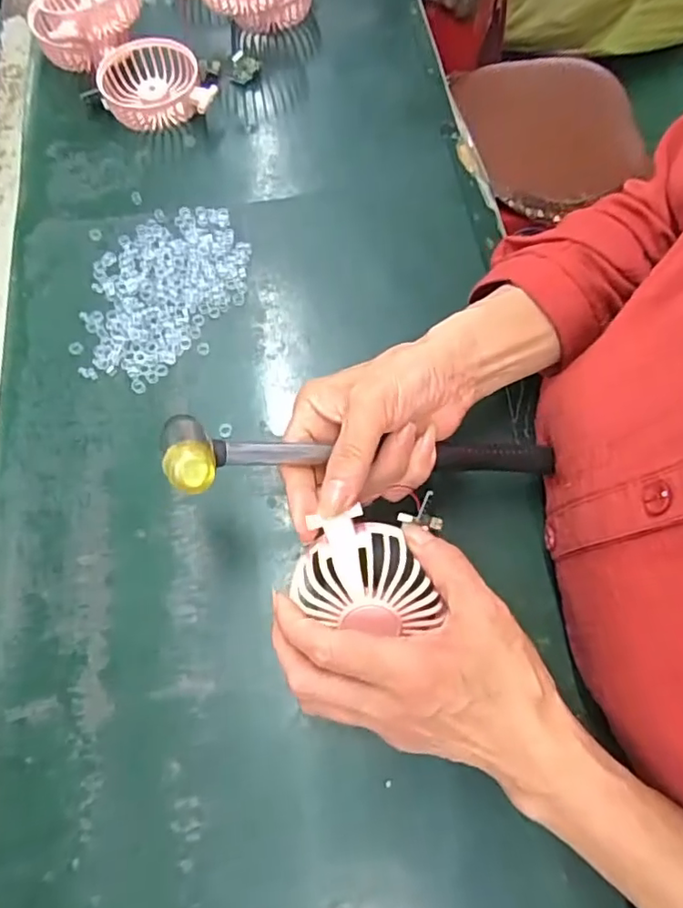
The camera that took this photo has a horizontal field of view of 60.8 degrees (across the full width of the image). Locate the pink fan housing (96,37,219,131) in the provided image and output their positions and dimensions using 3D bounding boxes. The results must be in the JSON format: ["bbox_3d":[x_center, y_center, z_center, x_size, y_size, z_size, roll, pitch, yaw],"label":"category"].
[{"bbox_3d":[-0.170,-0.341,0.540,0.104,0.036,0.087,-7,65,-4],"label":"pink fan housing"}]

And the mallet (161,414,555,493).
[{"bbox_3d":[0.020,-0.002,0.327,0.230,0.028,0.047,0,67,-19],"label":"mallet"}]

